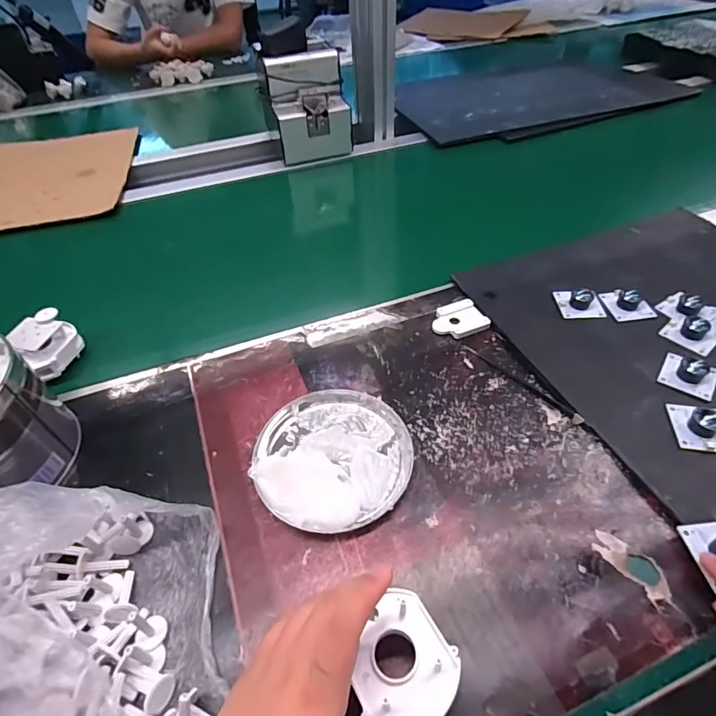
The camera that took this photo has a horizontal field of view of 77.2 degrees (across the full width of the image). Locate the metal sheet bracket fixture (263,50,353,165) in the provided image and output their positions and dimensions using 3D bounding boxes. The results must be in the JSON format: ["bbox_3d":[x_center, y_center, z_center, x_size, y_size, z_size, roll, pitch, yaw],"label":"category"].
[{"bbox_3d":[-0.081,-0.421,0.759,0.128,0.138,0.079,-10,46,-6],"label":"metal sheet bracket fixture"}]

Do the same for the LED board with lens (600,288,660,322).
[{"bbox_3d":[0.286,-0.061,0.471,0.045,0.017,0.043,-6,46,-2],"label":"LED board with lens"}]

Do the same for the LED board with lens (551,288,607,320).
[{"bbox_3d":[0.236,-0.063,0.476,0.044,0.019,0.042,-1,46,3],"label":"LED board with lens"}]

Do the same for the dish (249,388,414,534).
[{"bbox_3d":[-0.022,0.076,0.371,0.125,0.022,0.127,-2,46,2],"label":"dish"}]

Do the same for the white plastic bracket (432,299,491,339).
[{"bbox_3d":[0.106,-0.041,0.478,0.055,0.007,0.047,-18,48,-12],"label":"white plastic bracket"}]

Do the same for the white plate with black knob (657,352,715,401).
[{"bbox_3d":[0.302,0.009,0.405,0.044,0.016,0.052,26,53,26],"label":"white plate with black knob"}]

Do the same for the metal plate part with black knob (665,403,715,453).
[{"bbox_3d":[0.280,0.053,0.365,0.040,0.018,0.045,5,47,9],"label":"metal plate part with black knob"}]

